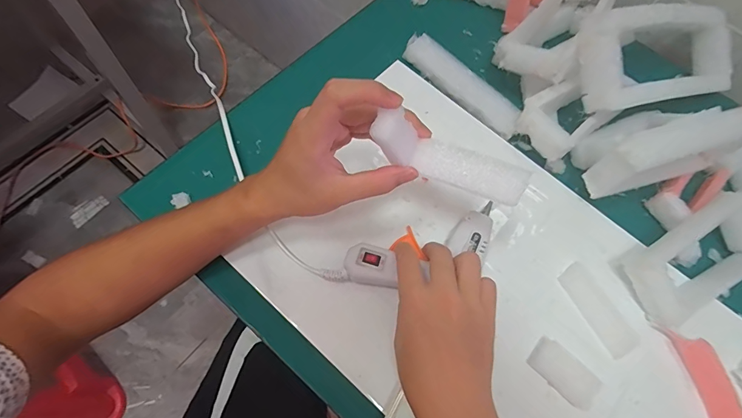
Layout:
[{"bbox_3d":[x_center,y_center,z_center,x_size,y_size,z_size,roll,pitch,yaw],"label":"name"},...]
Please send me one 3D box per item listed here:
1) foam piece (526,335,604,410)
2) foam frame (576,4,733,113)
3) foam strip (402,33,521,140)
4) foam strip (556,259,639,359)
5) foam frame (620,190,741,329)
[{"bbox_3d":[0.168,0.145,0.350,0.030,0.027,0.058,-40,76,-15],"label":"foam piece"},{"bbox_3d":[0.323,-0.169,0.440,0.231,0.031,0.096,-14,102,-22],"label":"foam frame"},{"bbox_3d":[0.108,-0.146,0.466,0.035,0.018,0.164,-41,77,-19],"label":"foam strip"},{"bbox_3d":[0.219,0.096,0.385,0.033,0.004,0.088,-26,73,-15],"label":"foam strip"},{"bbox_3d":[0.327,0.046,0.387,0.169,0.043,0.078,-28,72,-13],"label":"foam frame"}]

